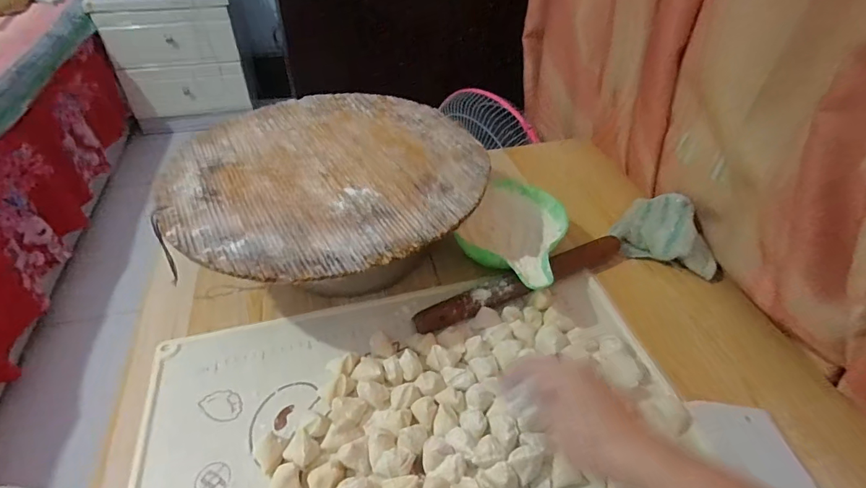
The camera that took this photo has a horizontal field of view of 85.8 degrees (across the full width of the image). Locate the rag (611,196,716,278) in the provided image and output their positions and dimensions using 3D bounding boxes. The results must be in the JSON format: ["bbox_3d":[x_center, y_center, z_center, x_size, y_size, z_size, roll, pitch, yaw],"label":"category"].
[{"bbox_3d":[0.308,-0.020,0.609,0.127,0.047,0.095,19,45,21],"label":"rag"}]

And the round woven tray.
[{"bbox_3d":[-0.120,-0.091,0.540,0.350,0.011,0.347,0,41,0],"label":"round woven tray"}]

